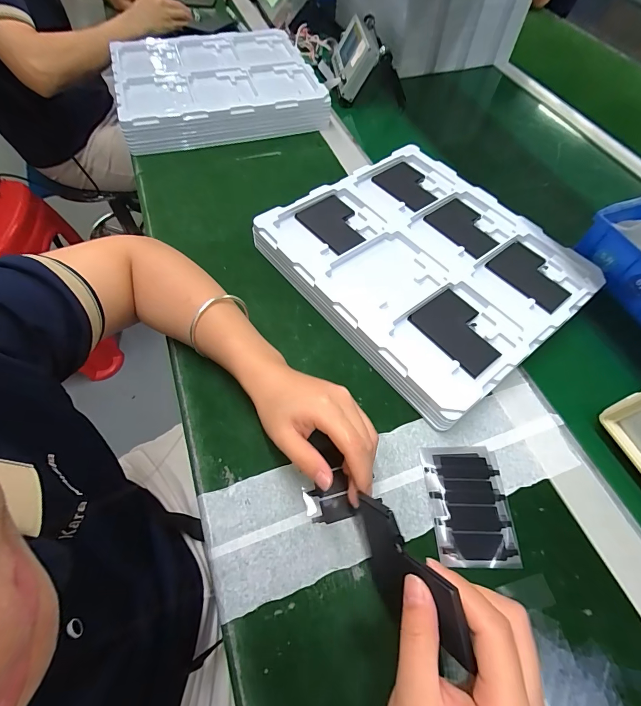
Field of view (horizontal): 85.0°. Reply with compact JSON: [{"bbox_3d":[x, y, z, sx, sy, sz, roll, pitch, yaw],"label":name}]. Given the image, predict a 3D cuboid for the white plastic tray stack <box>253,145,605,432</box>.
[{"bbox_3d":[0.123,-0.111,0.430,0.287,0.050,0.317,-35,68,-21],"label":"white plastic tray stack"}]

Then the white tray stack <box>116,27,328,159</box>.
[{"bbox_3d":[-0.181,-0.479,0.618,0.322,0.058,0.302,-16,62,-12],"label":"white tray stack"}]

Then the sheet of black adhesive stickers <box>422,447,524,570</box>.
[{"bbox_3d":[0.129,0.129,0.303,0.068,0.004,0.096,1,60,-3],"label":"sheet of black adhesive stickers"}]

